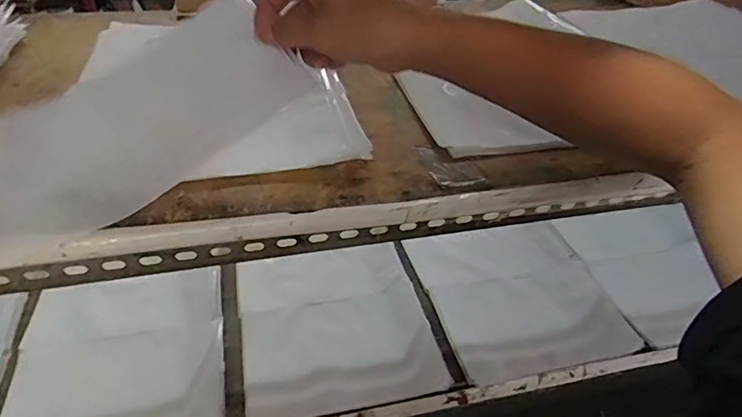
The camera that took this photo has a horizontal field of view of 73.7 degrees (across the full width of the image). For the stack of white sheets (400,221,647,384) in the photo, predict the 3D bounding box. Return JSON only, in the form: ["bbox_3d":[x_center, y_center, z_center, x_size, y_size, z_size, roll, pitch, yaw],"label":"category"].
[{"bbox_3d":[0.222,0.125,0.750,0.268,0.039,0.243,-10,41,-16],"label":"stack of white sheets"}]

